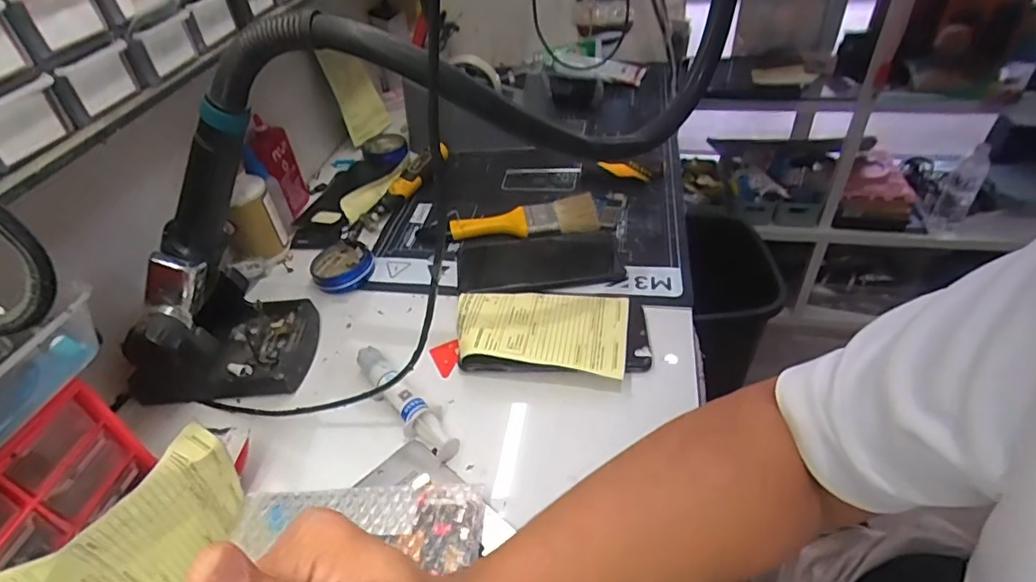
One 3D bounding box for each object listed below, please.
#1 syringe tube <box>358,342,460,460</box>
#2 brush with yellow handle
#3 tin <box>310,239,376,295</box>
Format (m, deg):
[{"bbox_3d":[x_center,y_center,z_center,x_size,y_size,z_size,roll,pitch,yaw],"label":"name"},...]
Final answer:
[{"bbox_3d":[-0.093,0.089,0.448,0.029,0.023,0.130,-33,47,-28],"label":"syringe tube"},{"bbox_3d":[0.007,-0.079,0.620,0.160,0.024,0.048,-5,40,1],"label":"brush with yellow handle"},{"bbox_3d":[-0.187,-0.026,0.590,0.061,0.019,0.061,-4,40,3],"label":"tin"}]

